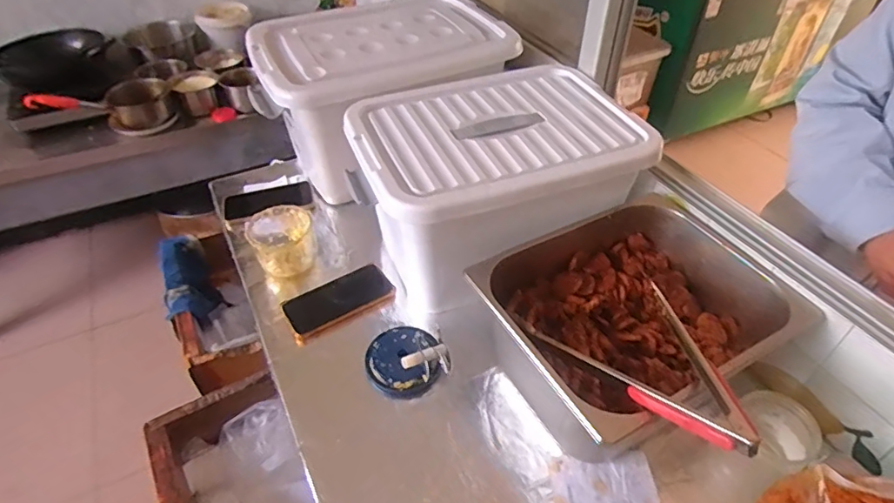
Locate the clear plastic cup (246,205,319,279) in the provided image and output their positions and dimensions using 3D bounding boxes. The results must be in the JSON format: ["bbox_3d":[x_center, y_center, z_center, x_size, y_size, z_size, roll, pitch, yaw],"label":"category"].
[{"bbox_3d":[-0.264,-0.018,0.849,0.093,0.075,0.100,0,43,0],"label":"clear plastic cup"}]

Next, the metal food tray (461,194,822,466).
[{"bbox_3d":[0.222,0.092,0.657,0.325,0.136,0.267,-24,48,-23],"label":"metal food tray"}]

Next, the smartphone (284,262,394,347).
[{"bbox_3d":[-0.163,0.075,0.812,0.161,0.017,0.088,-22,47,-21],"label":"smartphone"}]

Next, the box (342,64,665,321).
[{"bbox_3d":[0.068,-0.096,0.816,0.389,0.229,0.290,-17,45,-17],"label":"box"}]

